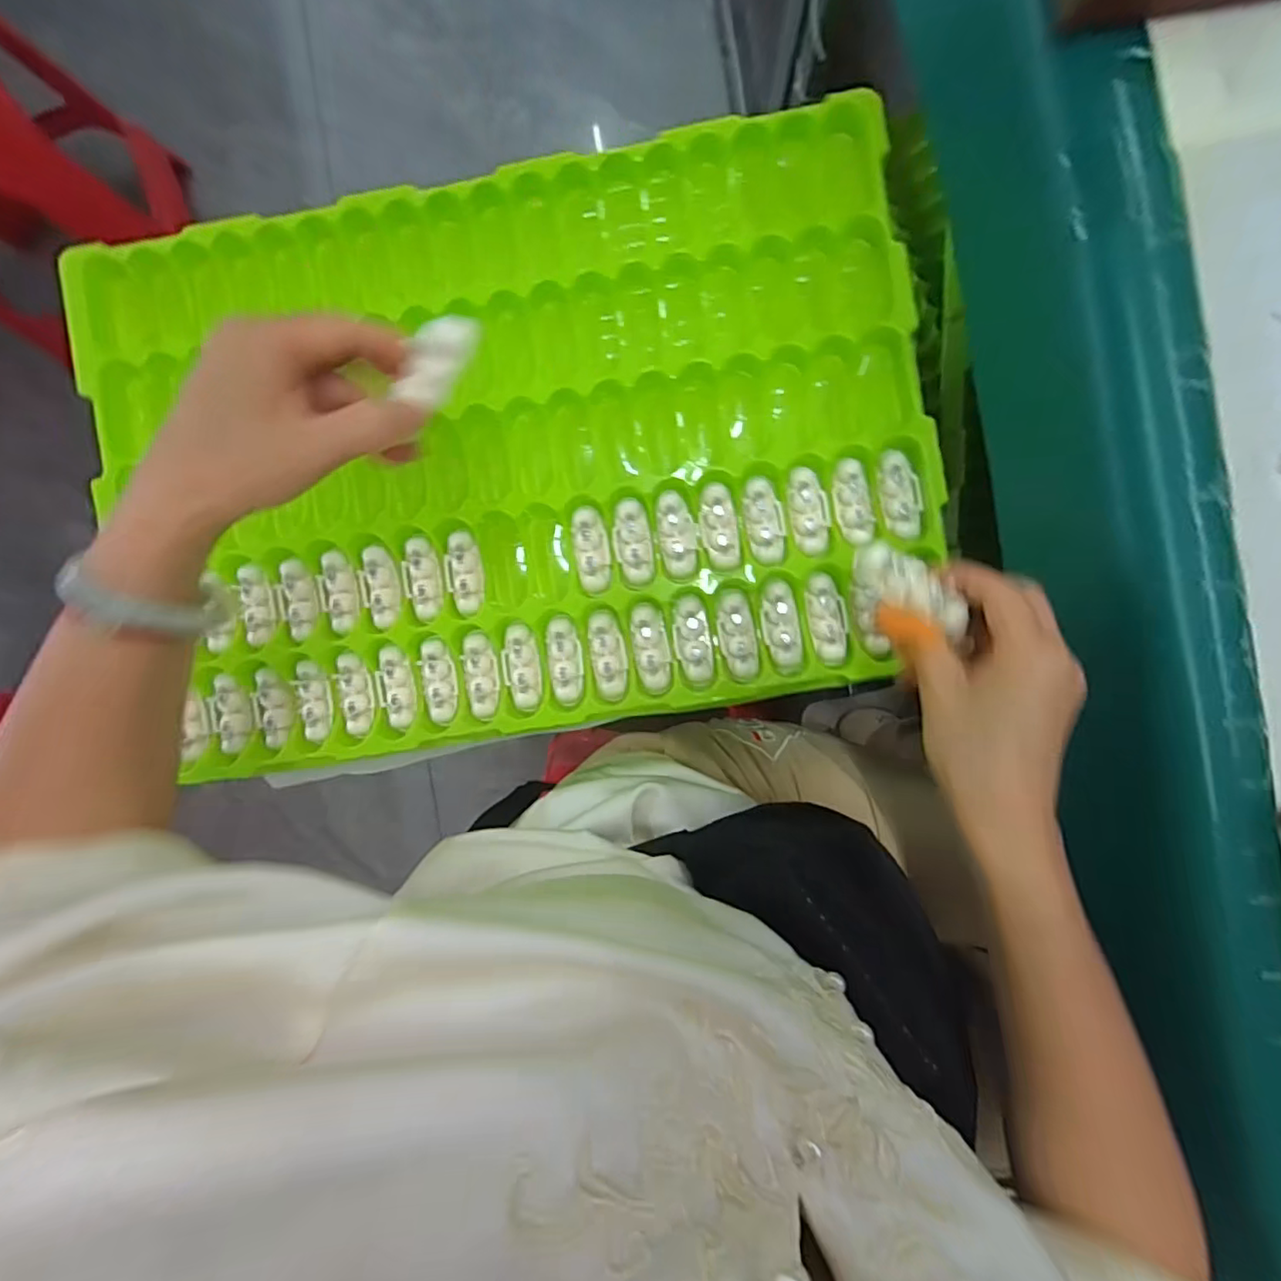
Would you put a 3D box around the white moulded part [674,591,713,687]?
[{"bbox_3d":[0.037,-0.001,0.423,0.023,0.015,0.062,-9,89,4],"label":"white moulded part"}]

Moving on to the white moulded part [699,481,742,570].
[{"bbox_3d":[0.056,-0.080,0.421,0.023,0.008,0.060,-11,89,4],"label":"white moulded part"}]

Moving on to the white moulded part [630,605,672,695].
[{"bbox_3d":[0.007,0.005,0.422,0.024,0.007,0.063,-10,89,4],"label":"white moulded part"}]

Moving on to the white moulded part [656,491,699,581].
[{"bbox_3d":[0.026,-0.074,0.423,0.025,0.008,0.060,-9,89,4],"label":"white moulded part"}]

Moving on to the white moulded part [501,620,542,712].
[{"bbox_3d":[-0.086,0.019,0.428,0.027,0.011,0.061,-8,89,4],"label":"white moulded part"}]

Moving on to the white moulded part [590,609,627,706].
[{"bbox_3d":[-0.023,0.011,0.427,0.023,0.008,0.064,-8,89,4],"label":"white moulded part"}]

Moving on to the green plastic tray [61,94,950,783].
[{"bbox_3d":[-0.092,-0.132,0.430,0.568,0.034,0.385,-8,89,4],"label":"green plastic tray"}]

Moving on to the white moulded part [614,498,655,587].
[{"bbox_3d":[-0.005,-0.069,0.426,0.026,0.012,0.061,-14,89,4],"label":"white moulded part"}]

